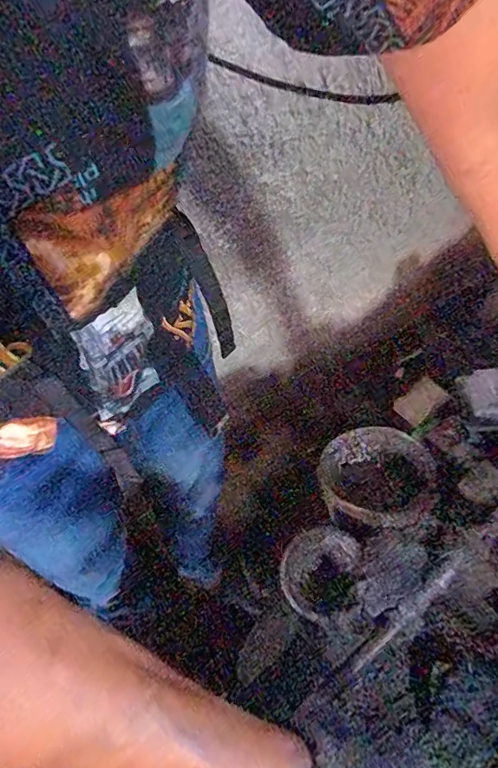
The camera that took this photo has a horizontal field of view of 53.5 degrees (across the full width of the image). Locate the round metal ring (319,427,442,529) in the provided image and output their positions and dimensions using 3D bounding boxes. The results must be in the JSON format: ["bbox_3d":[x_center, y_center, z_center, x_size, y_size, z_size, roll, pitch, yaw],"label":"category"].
[{"bbox_3d":[0.142,0.101,0.545,0.124,0.031,0.116,-2,55,3],"label":"round metal ring"}]

